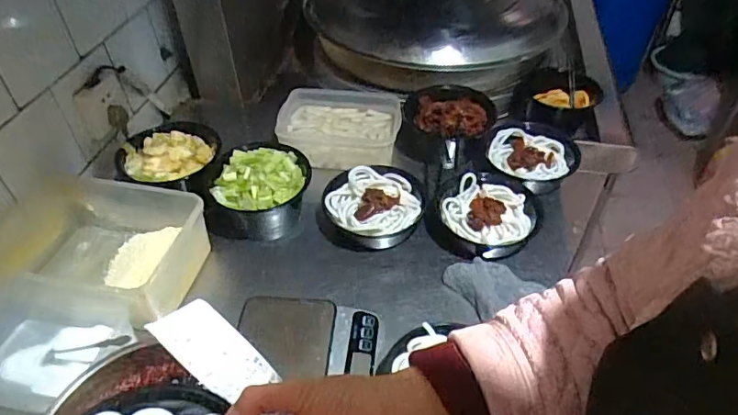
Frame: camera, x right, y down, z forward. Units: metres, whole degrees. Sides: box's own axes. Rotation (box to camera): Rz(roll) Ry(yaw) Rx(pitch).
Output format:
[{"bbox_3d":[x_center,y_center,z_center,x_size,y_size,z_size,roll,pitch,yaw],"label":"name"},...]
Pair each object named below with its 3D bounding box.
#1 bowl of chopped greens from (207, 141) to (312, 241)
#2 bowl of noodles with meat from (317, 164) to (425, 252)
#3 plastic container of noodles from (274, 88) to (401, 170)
[{"bbox_3d":[-0.177,-0.023,0.851,0.148,0.097,0.158,-1,43,1],"label":"bowl of chopped greens"},{"bbox_3d":[0.005,-0.001,0.857,0.173,0.064,0.157,-1,43,1],"label":"bowl of noodles with meat"},{"bbox_3d":[-0.055,-0.160,1.009,0.234,0.078,0.198,-1,43,1],"label":"plastic container of noodles"}]

